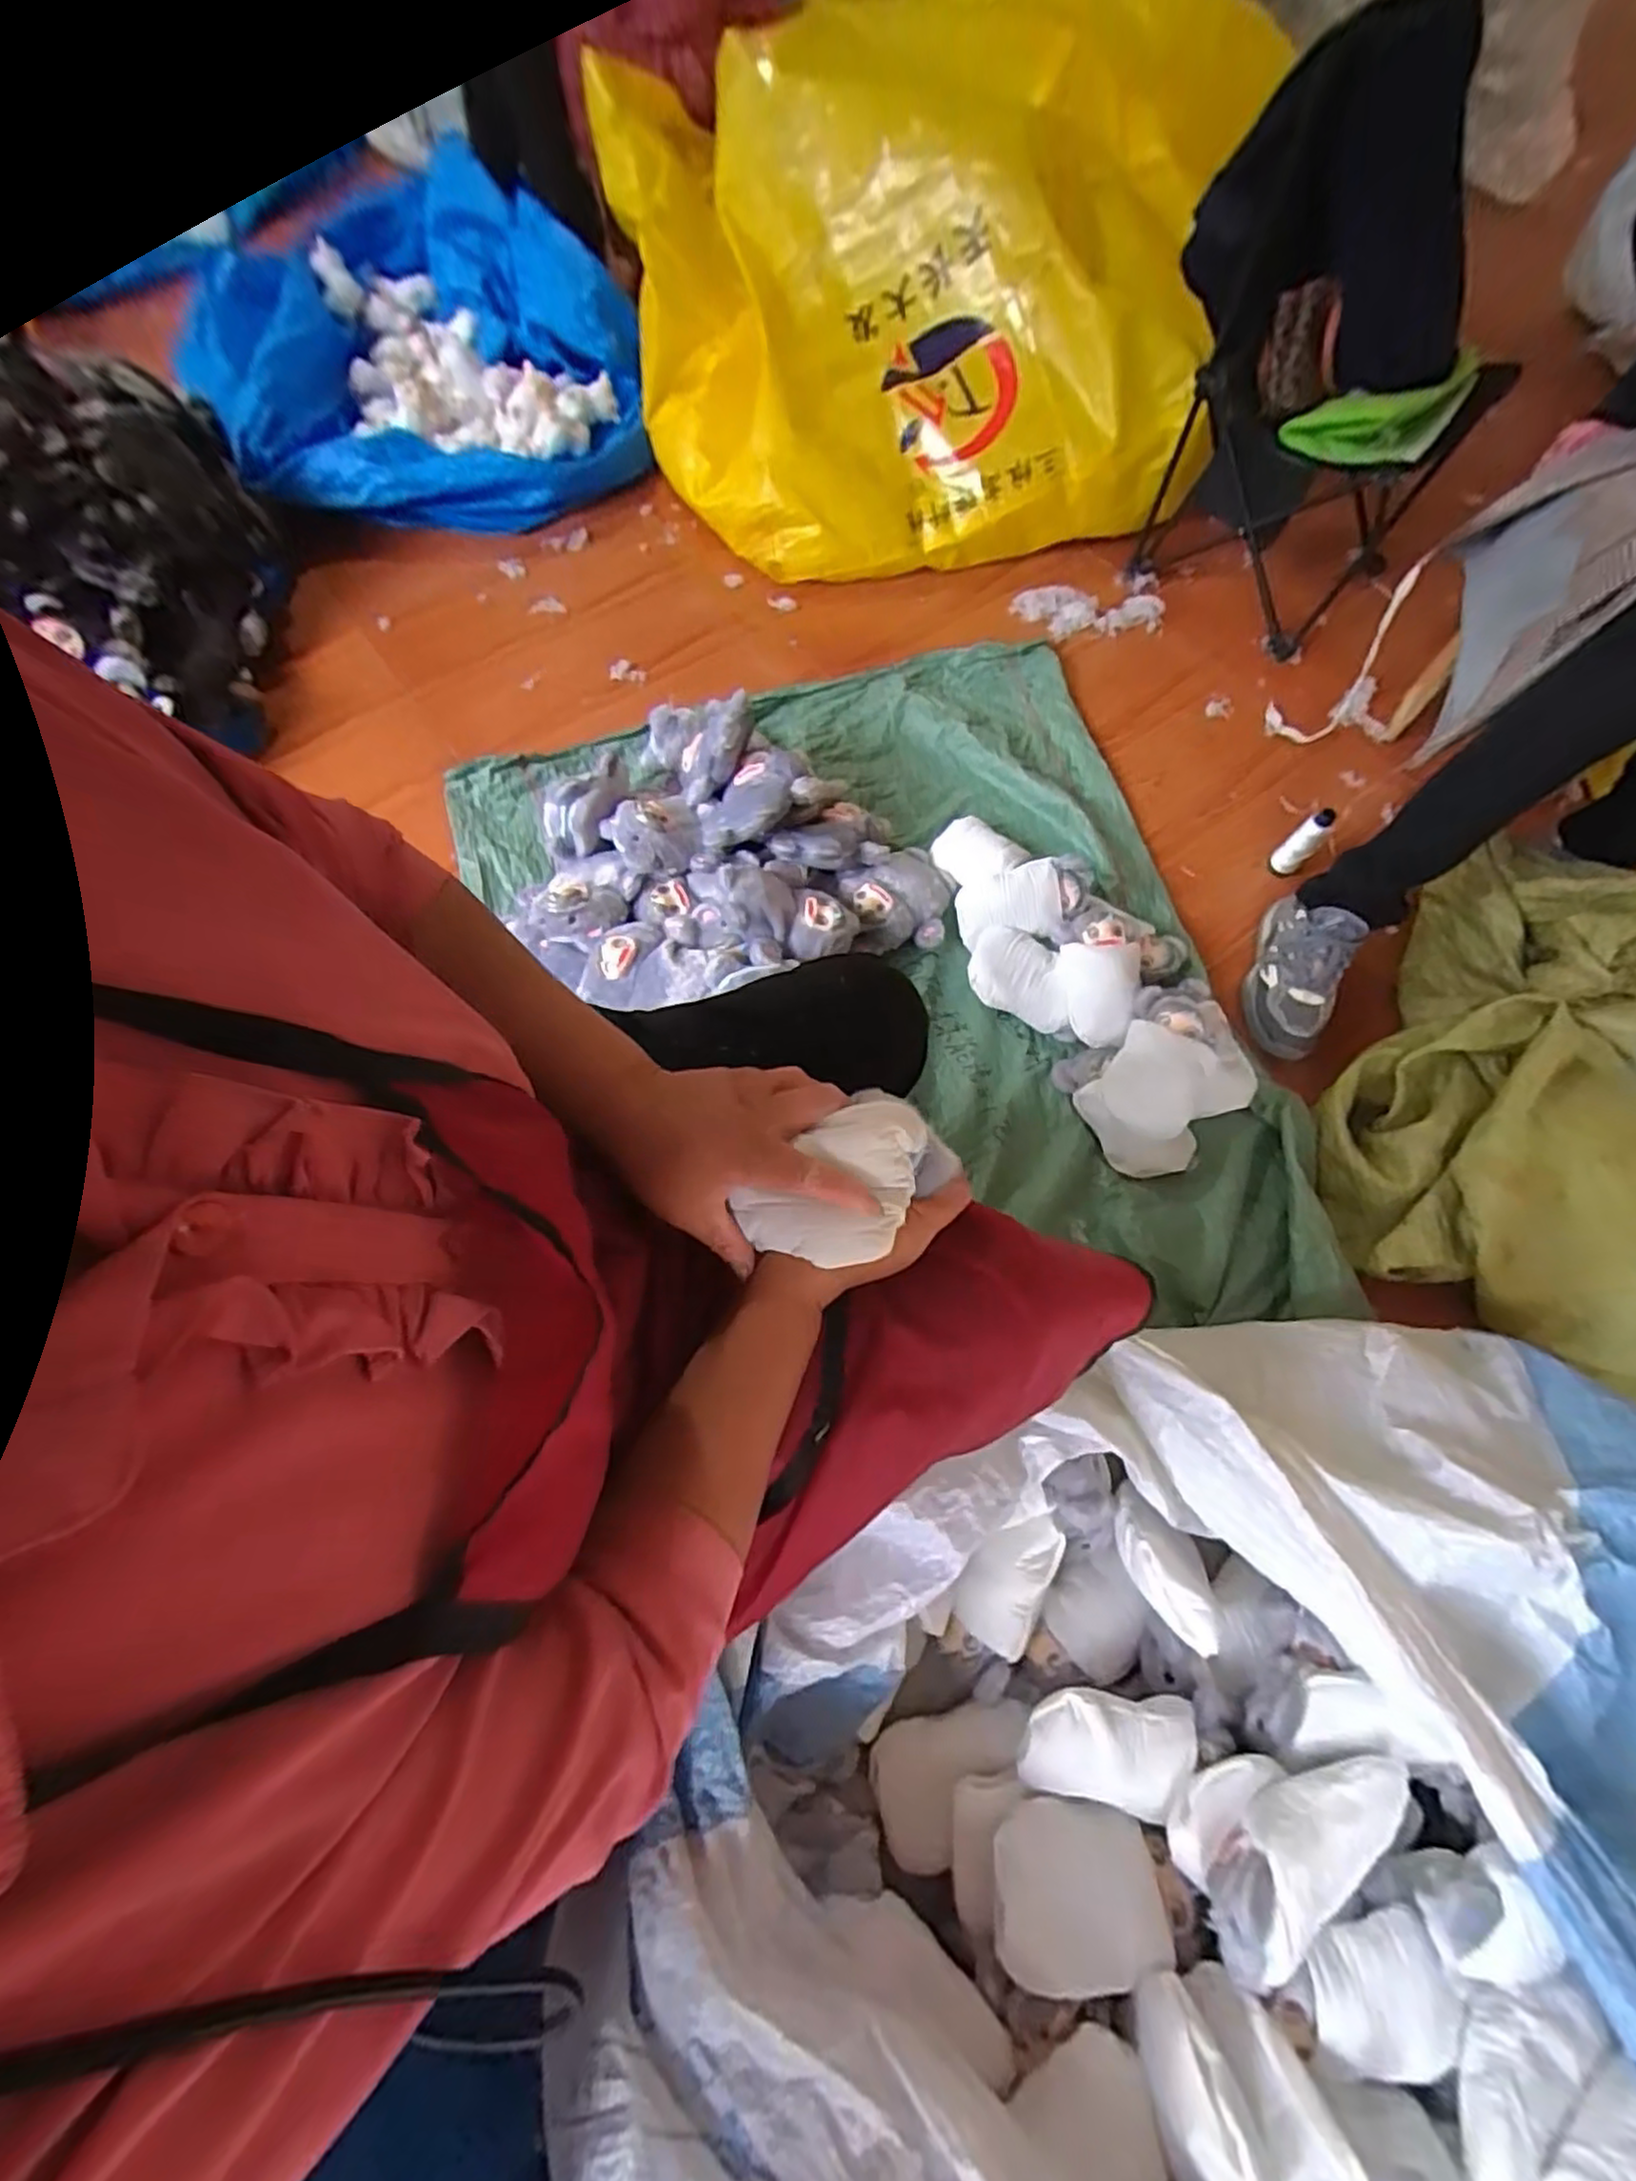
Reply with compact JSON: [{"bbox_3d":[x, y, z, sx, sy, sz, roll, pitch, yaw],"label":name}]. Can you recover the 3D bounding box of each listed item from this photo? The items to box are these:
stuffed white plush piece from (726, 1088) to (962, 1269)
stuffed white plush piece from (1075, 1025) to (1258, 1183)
[{"bbox_3d":[0.020,0.053,0.409,0.121,0.050,0.067,-37,73,-13],"label":"stuffed white plush piece"},{"bbox_3d":[0.448,-0.006,0.926,0.216,0.119,0.165,-40,73,-14],"label":"stuffed white plush piece"}]

